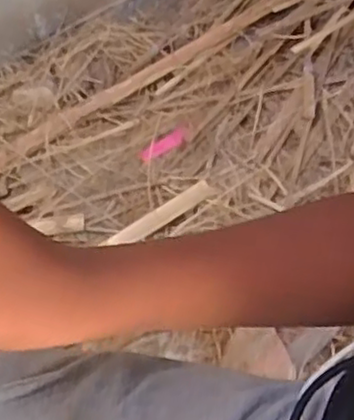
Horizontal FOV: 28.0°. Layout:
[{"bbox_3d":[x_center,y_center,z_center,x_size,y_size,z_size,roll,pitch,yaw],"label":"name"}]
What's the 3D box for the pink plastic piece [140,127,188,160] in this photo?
[{"bbox_3d":[-0.018,-0.101,1.093,0.083,0.010,0.025,-30,56,-18],"label":"pink plastic piece"}]

